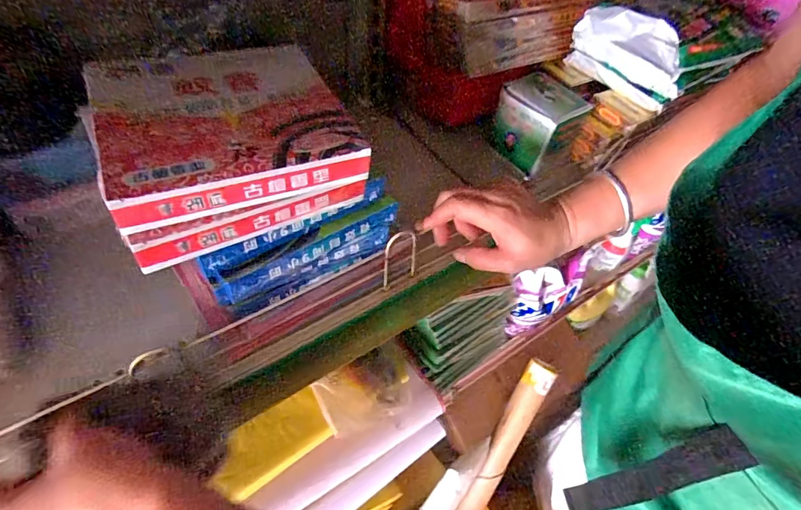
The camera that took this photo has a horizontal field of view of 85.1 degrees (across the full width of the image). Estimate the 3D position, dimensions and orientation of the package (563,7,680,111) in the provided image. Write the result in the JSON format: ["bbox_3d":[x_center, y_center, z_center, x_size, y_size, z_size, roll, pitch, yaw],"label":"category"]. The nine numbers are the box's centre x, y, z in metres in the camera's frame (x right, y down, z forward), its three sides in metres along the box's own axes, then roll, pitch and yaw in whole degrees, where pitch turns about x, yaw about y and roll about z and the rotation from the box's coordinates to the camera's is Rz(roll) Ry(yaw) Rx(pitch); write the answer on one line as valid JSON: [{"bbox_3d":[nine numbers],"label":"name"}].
[{"bbox_3d":[0.253,-0.228,0.491,0.029,0.086,0.128,-28,56,-27],"label":"package"}]

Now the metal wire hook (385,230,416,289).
[{"bbox_3d":[0.000,0.001,0.385,0.036,0.062,0.005,-25,55,-25],"label":"metal wire hook"}]

